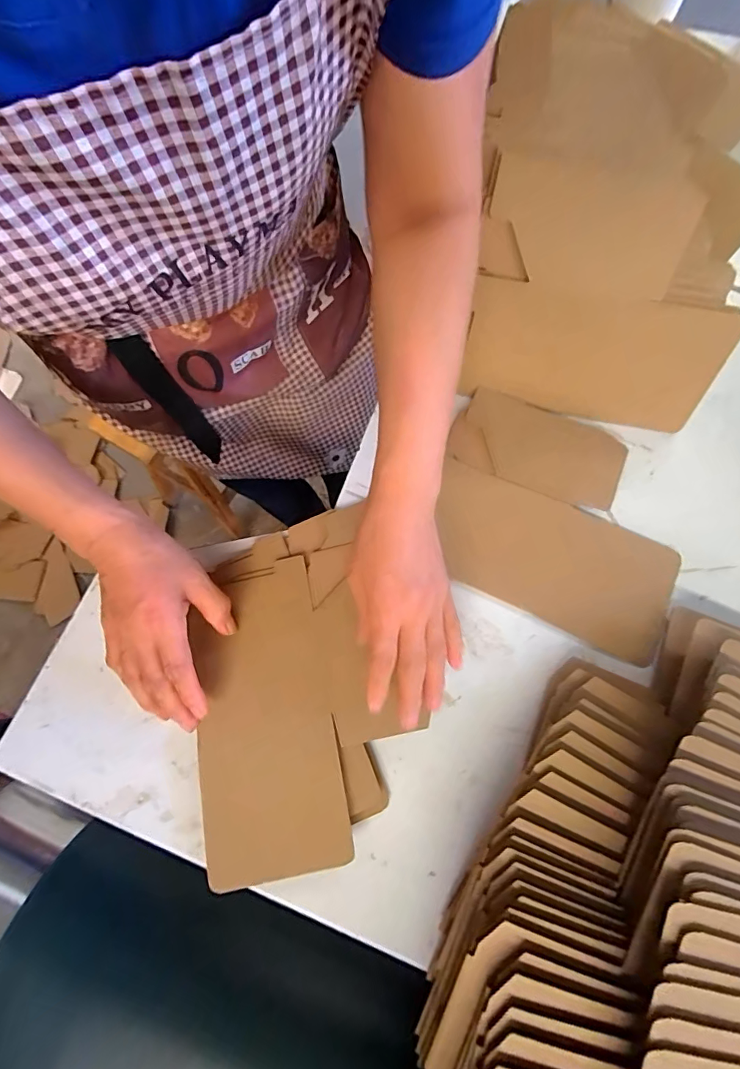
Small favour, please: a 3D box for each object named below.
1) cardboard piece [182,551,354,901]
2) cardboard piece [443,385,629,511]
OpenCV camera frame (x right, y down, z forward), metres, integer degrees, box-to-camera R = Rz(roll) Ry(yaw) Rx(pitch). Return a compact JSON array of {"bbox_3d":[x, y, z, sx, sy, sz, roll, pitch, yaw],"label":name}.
[{"bbox_3d":[-0.091,0.148,0.369,0.111,0.009,0.236,-13,71,0],"label":"cardboard piece"},{"bbox_3d":[0.166,-0.088,0.438,0.162,0.010,0.087,23,80,6],"label":"cardboard piece"}]

